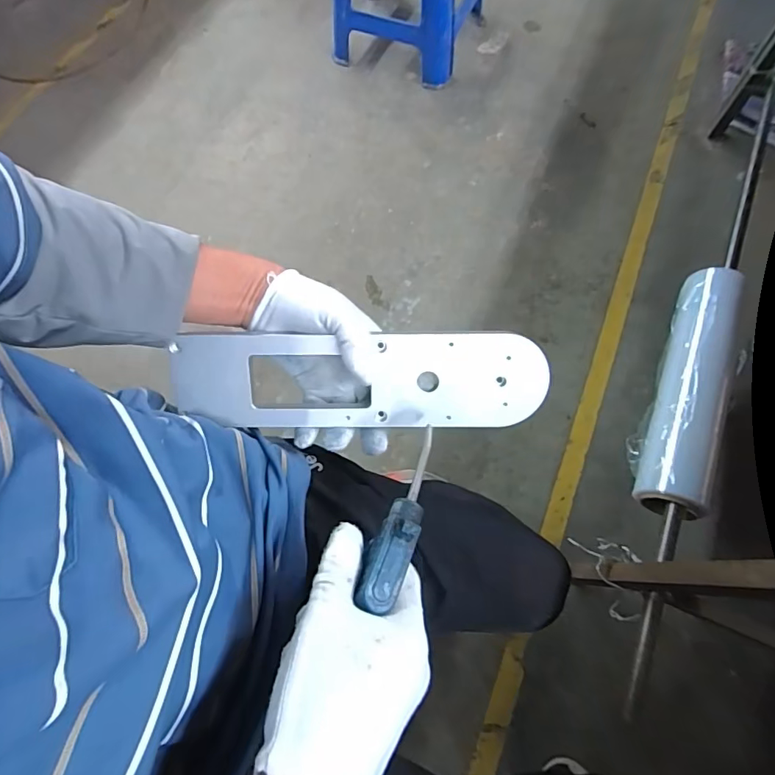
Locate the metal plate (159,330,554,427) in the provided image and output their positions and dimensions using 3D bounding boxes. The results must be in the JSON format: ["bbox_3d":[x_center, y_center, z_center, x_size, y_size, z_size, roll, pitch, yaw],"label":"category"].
[{"bbox_3d":[-0.025,-0.004,0.397,0.304,0.008,0.080,0,108,1],"label":"metal plate"}]

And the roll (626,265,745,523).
[{"bbox_3d":[0.513,0.003,0.824,0.100,0.106,0.437,21,70,10],"label":"roll"}]

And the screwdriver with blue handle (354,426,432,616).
[{"bbox_3d":[0.008,0.082,0.292,0.025,0.026,0.102,18,56,9],"label":"screwdriver with blue handle"}]

